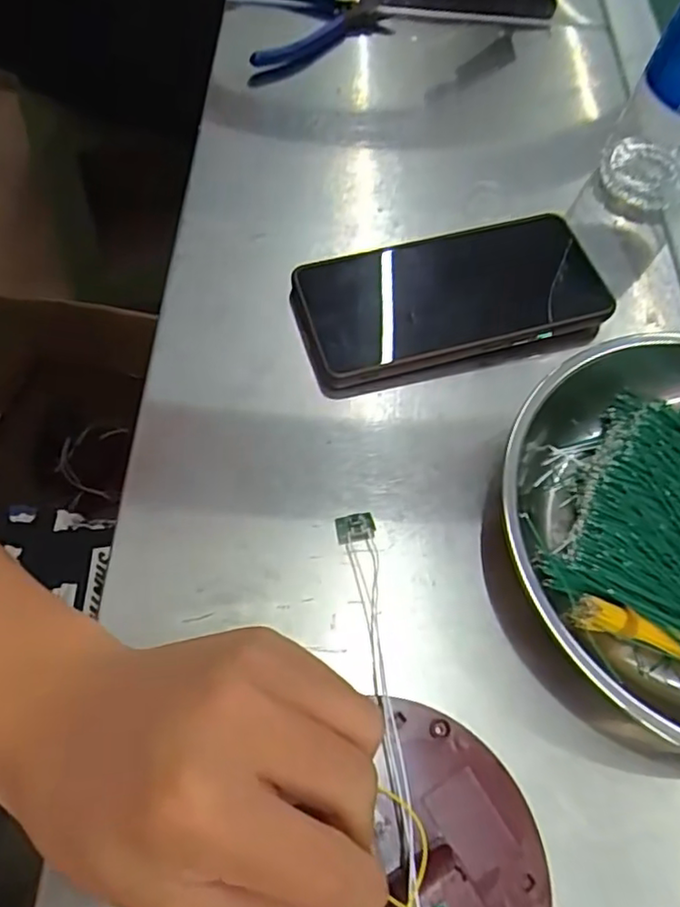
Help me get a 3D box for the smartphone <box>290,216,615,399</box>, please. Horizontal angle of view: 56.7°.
[{"bbox_3d":[0.061,-0.086,0.343,0.164,0.016,0.078,-14,65,-8],"label":"smartphone"}]

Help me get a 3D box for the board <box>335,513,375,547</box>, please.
[{"bbox_3d":[0.007,0.035,0.288,0.017,0.006,0.012,-9,64,-6],"label":"board"}]

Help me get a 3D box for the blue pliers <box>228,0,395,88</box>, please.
[{"bbox_3d":[-0.019,-0.320,0.459,0.109,0.021,0.106,-13,64,-8],"label":"blue pliers"}]

